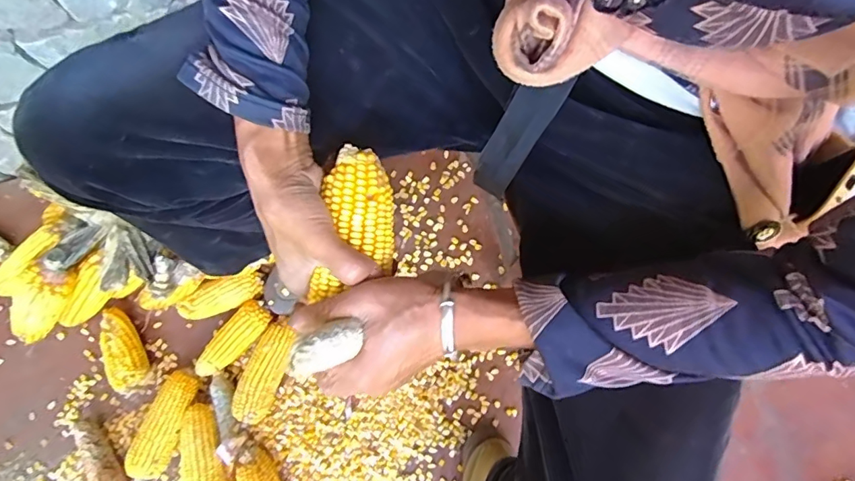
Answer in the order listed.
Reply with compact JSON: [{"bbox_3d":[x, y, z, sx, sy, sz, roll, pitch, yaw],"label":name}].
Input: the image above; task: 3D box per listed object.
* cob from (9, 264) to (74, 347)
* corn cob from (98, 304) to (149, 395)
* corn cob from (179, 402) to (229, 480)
[{"bbox_3d":[-0.546,0.090,0.684,0.046,0.052,0.162,47,116,7],"label":"cob"},{"bbox_3d":[-0.473,0.169,0.766,0.054,0.047,0.131,-18,80,-4],"label":"corn cob"},{"bbox_3d":[-0.331,0.321,0.719,0.063,0.062,0.153,-11,80,-3],"label":"corn cob"}]

